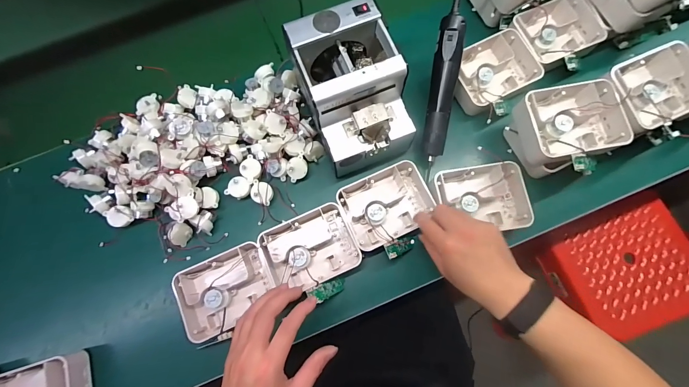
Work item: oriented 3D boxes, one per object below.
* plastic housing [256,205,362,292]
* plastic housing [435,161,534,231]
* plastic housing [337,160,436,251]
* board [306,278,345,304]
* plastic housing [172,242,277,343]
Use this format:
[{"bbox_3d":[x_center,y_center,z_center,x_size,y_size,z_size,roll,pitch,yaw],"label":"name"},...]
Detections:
[{"bbox_3d":[-0.048,0.081,0.458,0.126,0.041,0.099,-23,75,-4],"label":"plastic housing"},{"bbox_3d":[0.201,0.003,0.470,0.128,0.040,0.099,-2,74,2],"label":"plastic housing"},{"bbox_3d":[0.065,0.018,0.474,0.130,0.047,0.099,-26,75,-5],"label":"plastic housing"},{"bbox_3d":[-0.023,0.136,0.441,0.066,0.009,0.022,-5,68,-45],"label":"board"},{"bbox_3d":[-0.166,0.138,0.450,0.122,0.053,0.099,-23,75,-4],"label":"plastic housing"}]

